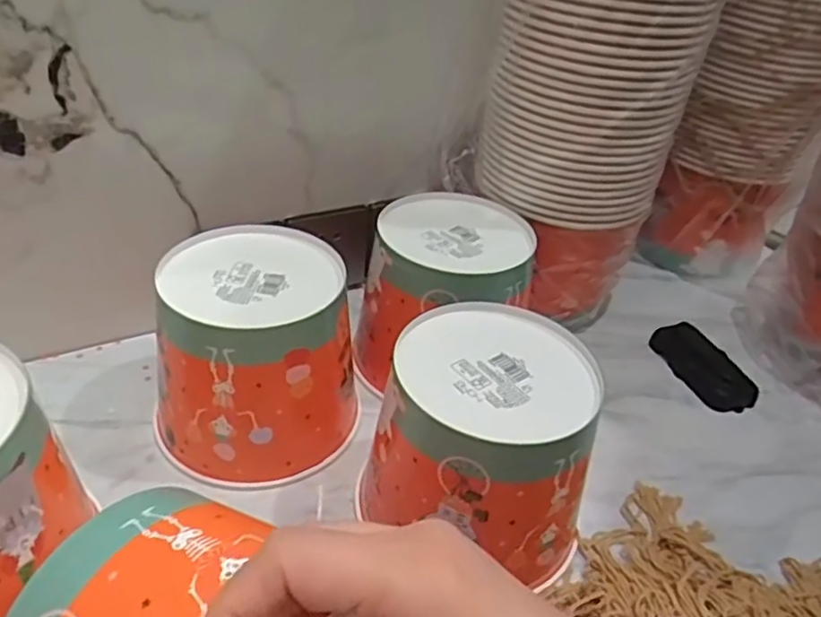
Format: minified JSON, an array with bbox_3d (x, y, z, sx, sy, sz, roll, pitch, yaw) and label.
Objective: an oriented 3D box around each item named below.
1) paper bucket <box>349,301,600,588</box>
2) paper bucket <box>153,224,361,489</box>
[{"bbox_3d":[0.052,0.093,0.446,0.141,0.138,0.130,5,37,-4],"label":"paper bucket"},{"bbox_3d":[-0.114,0.034,0.503,0.149,0.133,0.143,-1,38,-11],"label":"paper bucket"}]

